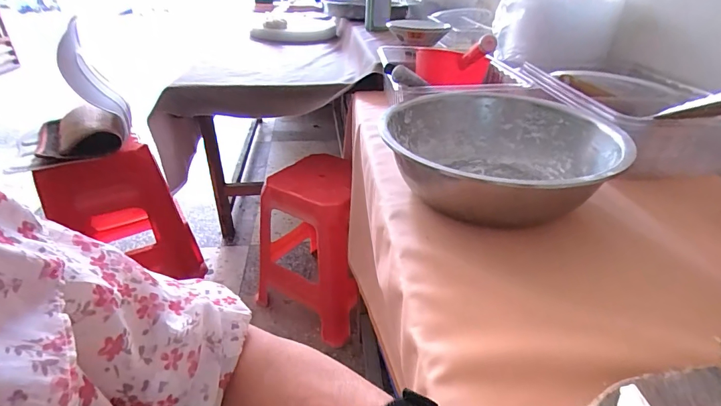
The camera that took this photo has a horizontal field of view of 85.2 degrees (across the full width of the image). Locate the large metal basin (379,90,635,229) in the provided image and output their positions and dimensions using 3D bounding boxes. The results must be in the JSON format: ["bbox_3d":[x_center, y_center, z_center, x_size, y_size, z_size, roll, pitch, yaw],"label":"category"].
[{"bbox_3d":[0.204,-0.071,0.602,0.327,0.109,0.314,1,32,0],"label":"large metal basin"}]

